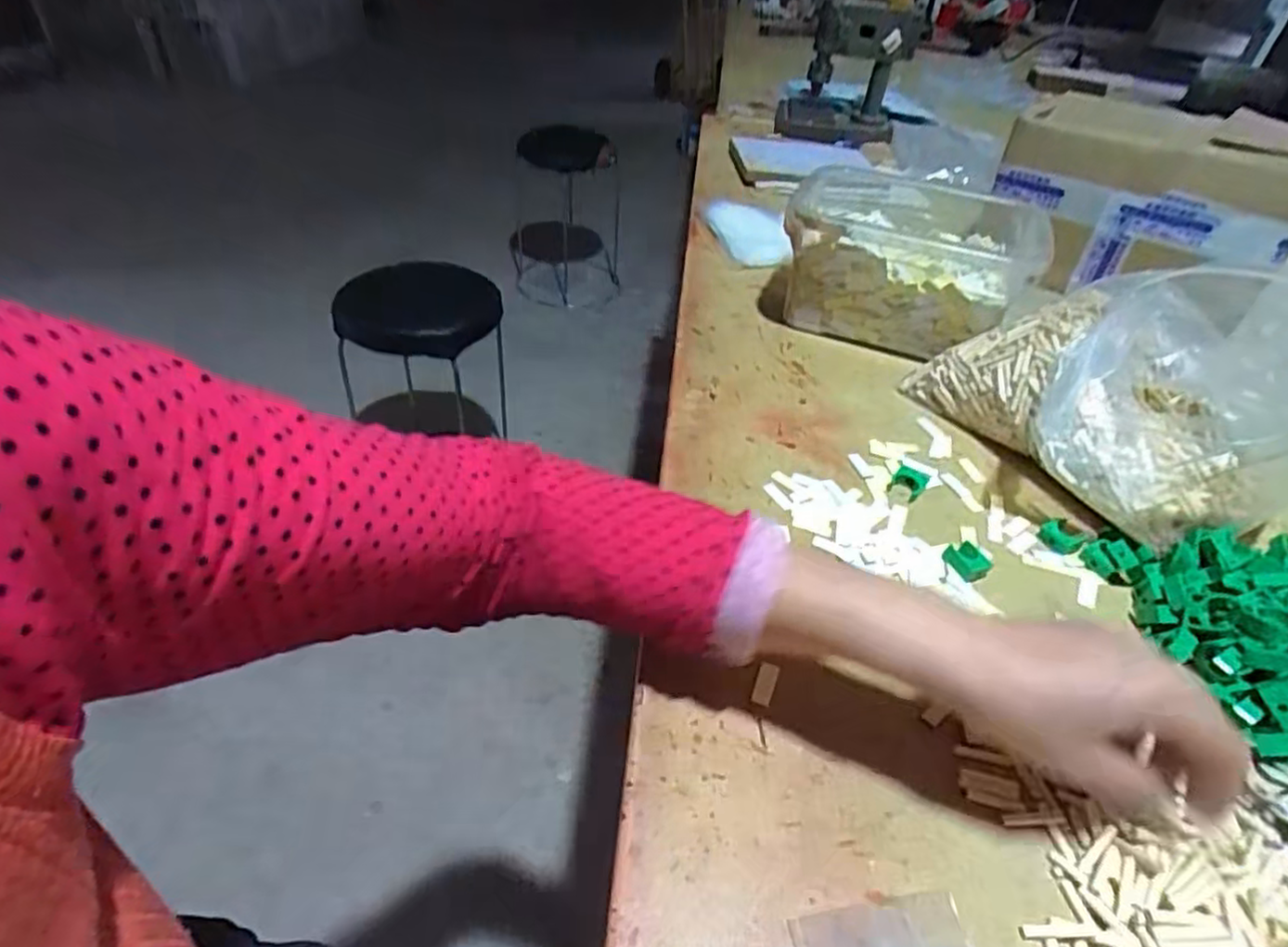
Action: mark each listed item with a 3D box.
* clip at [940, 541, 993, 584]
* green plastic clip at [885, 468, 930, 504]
[{"bbox_3d":[0.227,0.062,0.471,0.027,0.010,0.028,-20,47,-25],"label":"clip"},{"bbox_3d":[0.210,0.006,0.535,0.024,0.009,0.035,29,46,25],"label":"green plastic clip"}]

